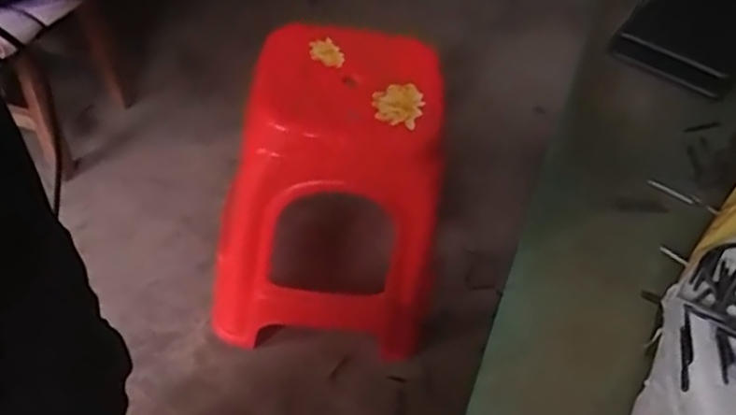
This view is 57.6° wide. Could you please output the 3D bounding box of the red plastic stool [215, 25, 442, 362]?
[{"bbox_3d":[-0.066,-0.008,1.189,0.363,0.481,0.345,5,45,-7],"label":"red plastic stool"}]

